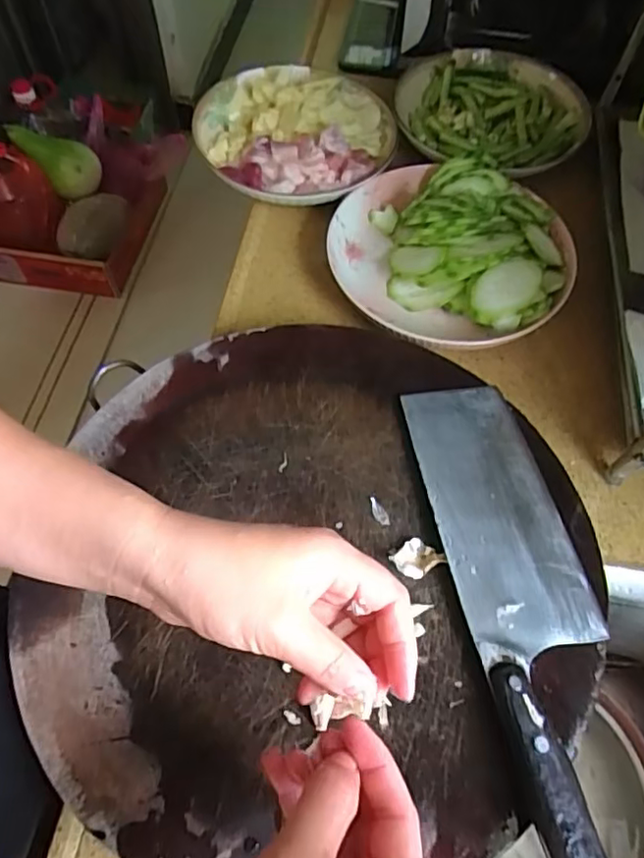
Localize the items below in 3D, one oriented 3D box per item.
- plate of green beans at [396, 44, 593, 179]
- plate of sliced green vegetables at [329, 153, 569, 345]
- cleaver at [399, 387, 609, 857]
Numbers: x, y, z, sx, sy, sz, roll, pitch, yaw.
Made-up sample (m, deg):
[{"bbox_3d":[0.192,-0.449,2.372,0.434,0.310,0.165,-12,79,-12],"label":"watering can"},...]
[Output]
[{"bbox_3d":[0.167,-0.328,0.622,0.189,0.046,0.194,1,60,-2],"label":"plate of green beans"},{"bbox_3d":[0.105,-0.153,0.526,0.183,0.059,0.202,-35,68,-20],"label":"plate of sliced green vegetables"},{"bbox_3d":[0.122,0.095,0.362,0.079,0.027,0.290,-8,61,-7],"label":"cleaver"}]

